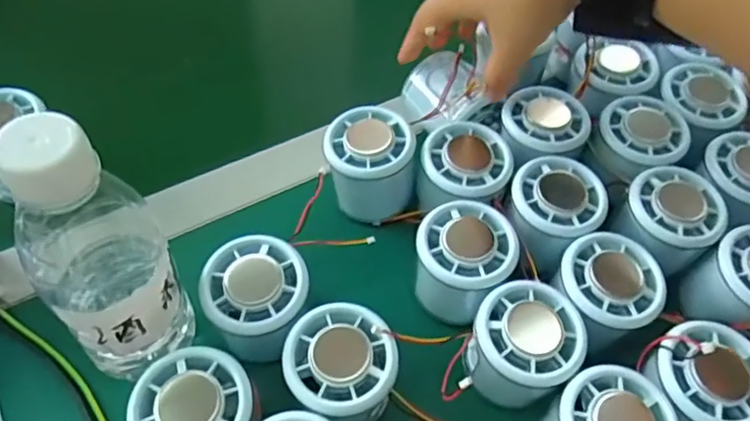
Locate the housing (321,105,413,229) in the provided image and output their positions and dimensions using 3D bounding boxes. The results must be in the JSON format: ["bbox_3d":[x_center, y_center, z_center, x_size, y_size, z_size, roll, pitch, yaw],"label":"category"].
[{"bbox_3d":[-0.005,-0.030,0.389,0.055,0.060,0.051,1,56,-2],"label":"housing"}]

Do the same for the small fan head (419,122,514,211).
[{"bbox_3d":[0.060,-0.023,0.388,0.060,0.047,0.056,-38,66,-24],"label":"small fan head"}]

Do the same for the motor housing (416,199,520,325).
[{"bbox_3d":[0.052,0.031,0.350,0.055,0.053,0.057,1,56,-2],"label":"motor housing"}]

